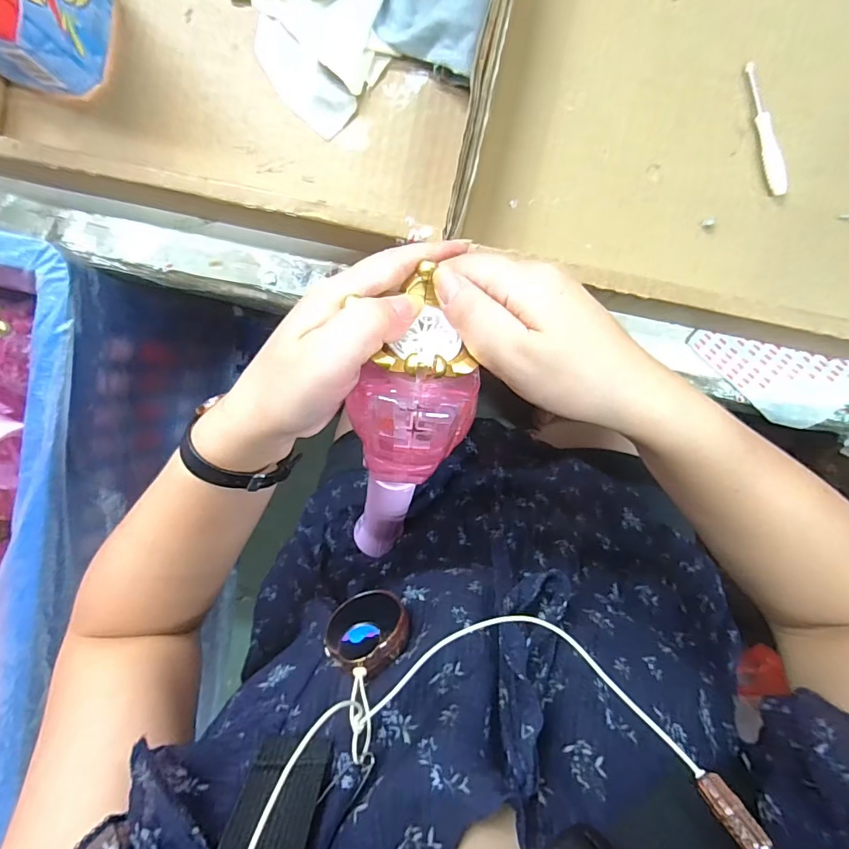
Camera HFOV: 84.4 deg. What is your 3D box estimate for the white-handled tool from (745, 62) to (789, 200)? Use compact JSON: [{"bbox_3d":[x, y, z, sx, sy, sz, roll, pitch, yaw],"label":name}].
[{"bbox_3d":[0.223,-0.193,0.306,0.011,0.008,0.084,-15,95,5],"label":"white-handled tool"}]

